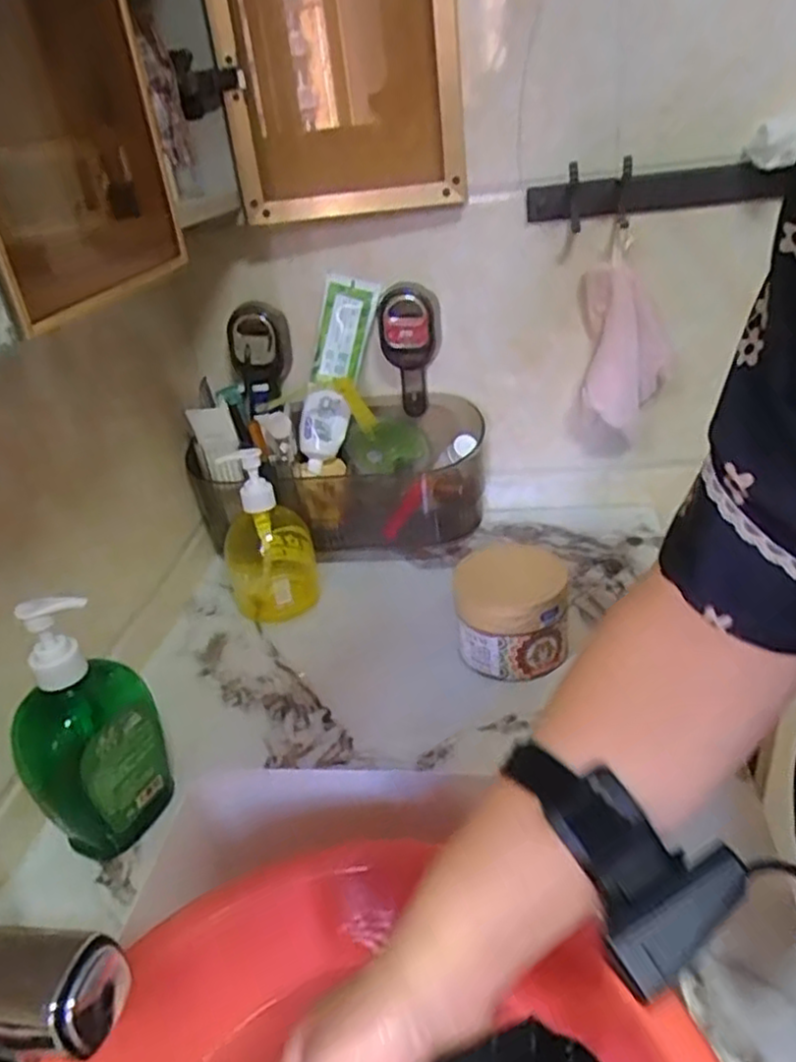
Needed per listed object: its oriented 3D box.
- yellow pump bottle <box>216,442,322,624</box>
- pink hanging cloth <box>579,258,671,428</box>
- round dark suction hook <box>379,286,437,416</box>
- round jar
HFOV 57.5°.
[{"bbox_3d":[-0.128,0.005,0.706,0.089,0.164,0.082,-13,30,-10],"label":"yellow pump bottle"},{"bbox_3d":[0.224,-0.182,0.715,0.080,0.145,0.039,2,31,16],"label":"pink hanging cloth"},{"bbox_3d":[0.013,-0.182,0.750,0.053,0.129,0.030,-1,30,12],"label":"round dark suction hook"},{"bbox_3d":[0.095,0.066,0.618,0.089,0.087,0.085,-6,29,3],"label":"round jar"}]

